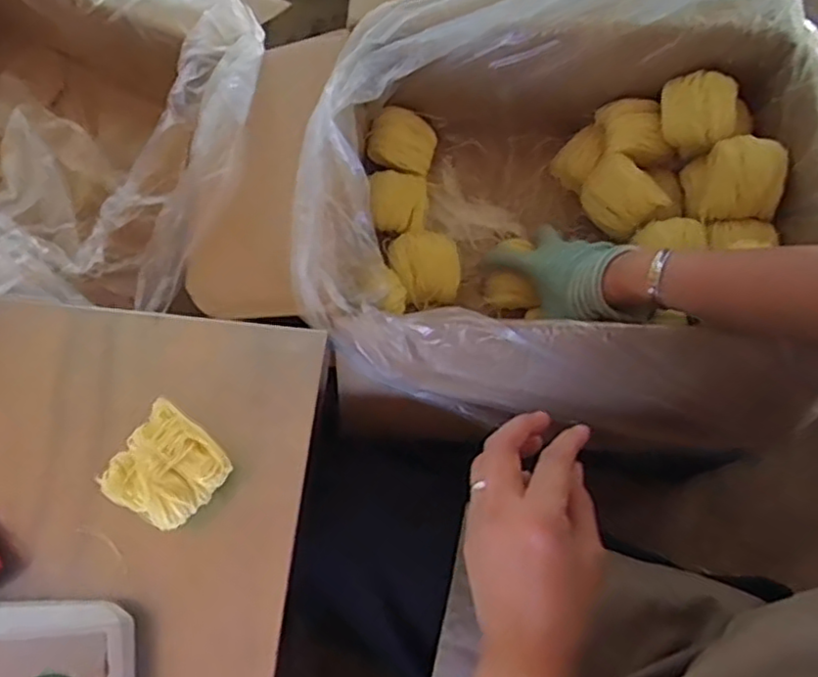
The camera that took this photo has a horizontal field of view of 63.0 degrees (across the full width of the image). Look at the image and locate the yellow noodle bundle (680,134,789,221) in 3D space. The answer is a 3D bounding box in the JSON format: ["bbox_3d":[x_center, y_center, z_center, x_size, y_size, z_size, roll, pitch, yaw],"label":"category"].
[{"bbox_3d":[0.297,-0.146,0.606,0.075,0.057,0.068,3,71,0],"label":"yellow noodle bundle"}]

